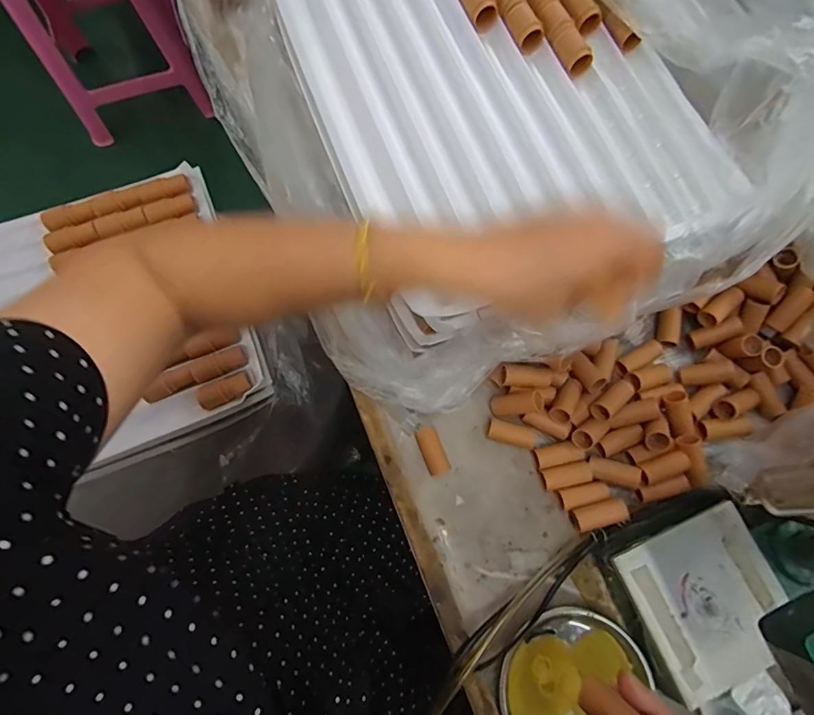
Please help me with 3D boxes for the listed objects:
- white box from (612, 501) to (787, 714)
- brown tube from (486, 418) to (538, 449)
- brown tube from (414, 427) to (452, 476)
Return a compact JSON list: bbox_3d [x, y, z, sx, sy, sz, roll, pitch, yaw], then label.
[{"bbox_3d":[0.250,0.207,0.387,0.120,0.037,0.123,-22,77,-7],"label":"white box"},{"bbox_3d":[0.102,0.075,0.445,0.048,0.014,0.020,13,76,3],"label":"brown tube"},{"bbox_3d":[0.025,0.091,0.442,0.021,0.016,0.047,-22,77,-6],"label":"brown tube"}]

